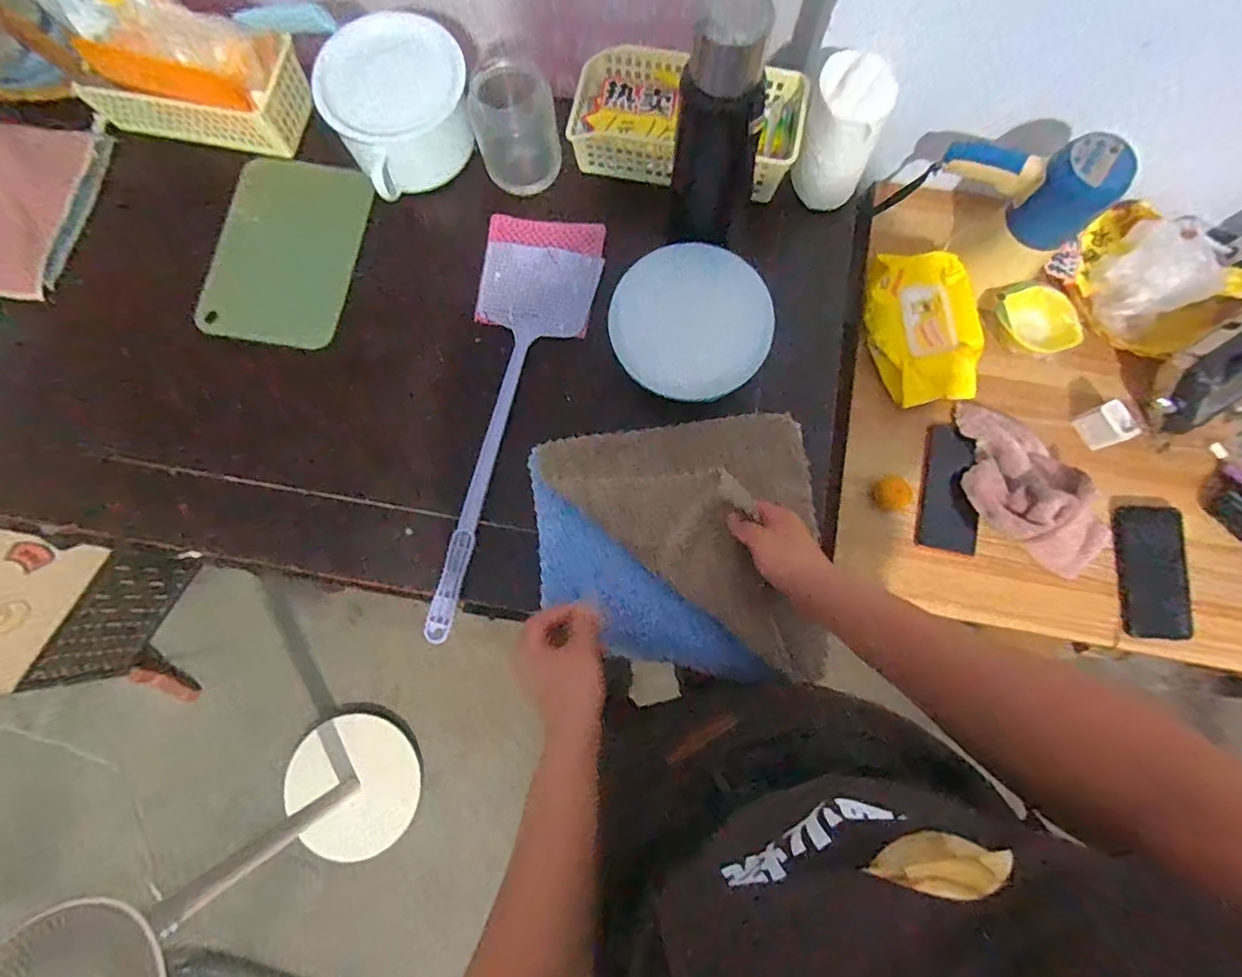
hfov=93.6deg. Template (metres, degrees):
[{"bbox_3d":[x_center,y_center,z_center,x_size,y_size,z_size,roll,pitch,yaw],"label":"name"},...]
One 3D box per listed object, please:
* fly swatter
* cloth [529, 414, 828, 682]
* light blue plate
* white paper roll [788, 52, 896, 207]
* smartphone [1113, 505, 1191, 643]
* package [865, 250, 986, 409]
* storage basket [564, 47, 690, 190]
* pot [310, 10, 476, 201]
[{"bbox_3d":[-0.131,-0.086,0.685,0.145,0.019,0.514,9,79,2],"label":"fly swatter"},{"bbox_3d":[0.061,0.067,0.629,0.300,0.035,0.282,-5,79,-1],"label":"cloth"},{"bbox_3d":[0.079,-0.185,0.651,0.172,0.012,0.169,0,93,-2],"label":"light blue plate"},{"bbox_3d":[0.252,-0.408,0.670,0.085,0.126,0.095,6,79,2],"label":"white paper roll"},{"bbox_3d":[0.667,0.103,0.730,0.091,0.008,0.163,1,79,1],"label":"smartphone"},{"bbox_3d":[0.399,-0.210,0.769,0.143,0.053,0.198,-6,79,-1],"label":"package"},{"bbox_3d":[0.013,-0.458,0.719,0.136,0.062,0.137,7,79,2],"label":"storage basket"},{"bbox_3d":[-0.262,-0.462,0.699,0.168,0.082,0.161,0,79,0],"label":"pot"}]

